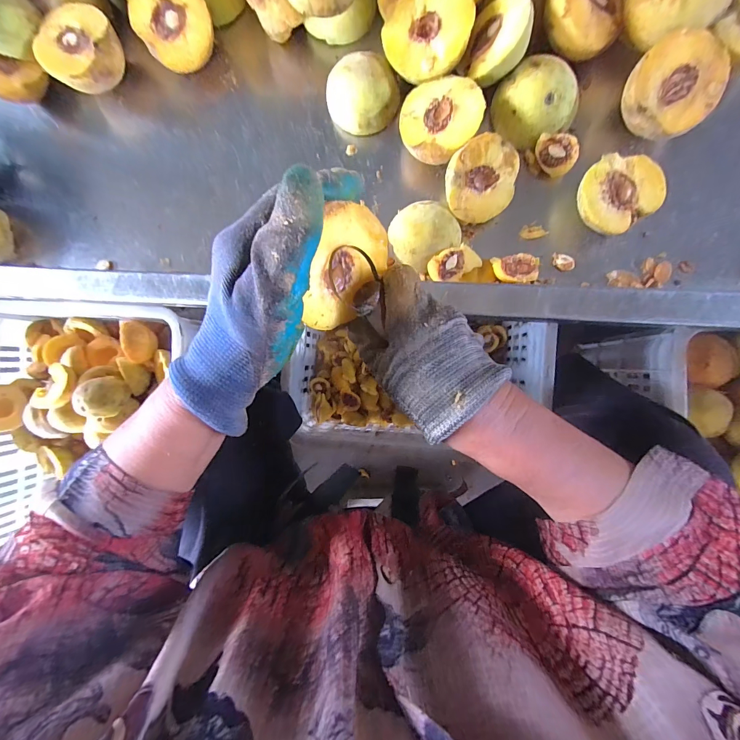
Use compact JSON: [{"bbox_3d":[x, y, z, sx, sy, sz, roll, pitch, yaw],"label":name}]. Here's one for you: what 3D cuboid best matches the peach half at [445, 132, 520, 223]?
[{"bbox_3d":[0.093,-0.164,0.303,0.063,0.028,0.063,-4,116,2],"label":"peach half"}]

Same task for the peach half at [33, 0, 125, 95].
[{"bbox_3d":[-0.276,-0.308,0.342,0.078,0.044,0.070,41,95,4],"label":"peach half"}]

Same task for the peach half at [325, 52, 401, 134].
[{"bbox_3d":[-0.006,-0.250,0.316,0.065,0.038,0.051,-12,90,6],"label":"peach half"}]

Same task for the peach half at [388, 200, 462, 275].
[{"bbox_3d":[0.048,-0.122,0.314,0.057,0.033,0.055,0,91,6],"label":"peach half"}]

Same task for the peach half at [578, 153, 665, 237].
[{"bbox_3d":[0.205,-0.146,0.296,0.064,0.033,0.057,-32,88,6],"label":"peach half"}]

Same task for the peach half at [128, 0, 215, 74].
[{"bbox_3d":[-0.183,-0.325,0.329,0.066,0.028,0.066,-3,118,-5],"label":"peach half"}]

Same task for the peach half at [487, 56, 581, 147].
[{"bbox_3d":[0.142,-0.231,0.297,0.060,0.033,0.058,0,91,6],"label":"peach half"}]

